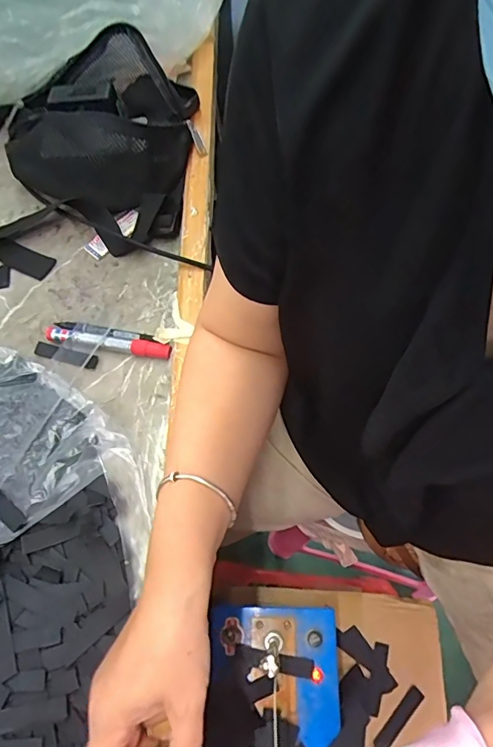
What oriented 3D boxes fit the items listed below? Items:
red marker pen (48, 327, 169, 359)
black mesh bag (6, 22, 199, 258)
[{"bbox_3d":[-0.143,-0.032,0.485,0.136,0.015,0.014,9,68,9],"label":"red marker pen"},{"bbox_3d":[-0.159,-0.273,0.549,0.215,0.093,0.261,-29,68,-7],"label":"black mesh bag"}]

